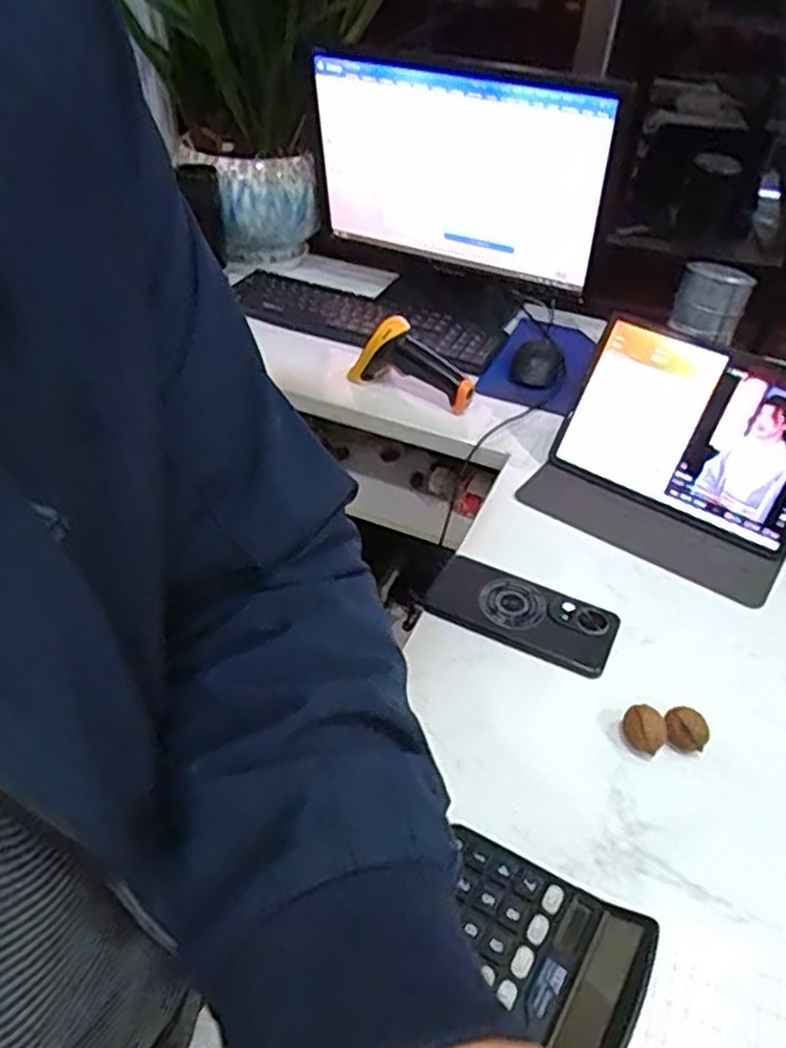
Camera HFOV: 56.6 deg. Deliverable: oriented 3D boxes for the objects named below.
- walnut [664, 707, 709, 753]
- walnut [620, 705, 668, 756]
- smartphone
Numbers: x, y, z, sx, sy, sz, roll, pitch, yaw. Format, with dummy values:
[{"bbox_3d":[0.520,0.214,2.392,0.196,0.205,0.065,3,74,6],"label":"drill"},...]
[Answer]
[{"bbox_3d":[0.223,0.159,0.561,0.031,0.026,0.026,12,41,8],"label":"walnut"},{"bbox_3d":[0.191,0.157,0.557,0.031,0.024,0.027,25,45,22],"label":"walnut"},{"bbox_3d":[0.112,0.077,0.647,0.164,0.010,0.075,21,44,19],"label":"smartphone"}]

